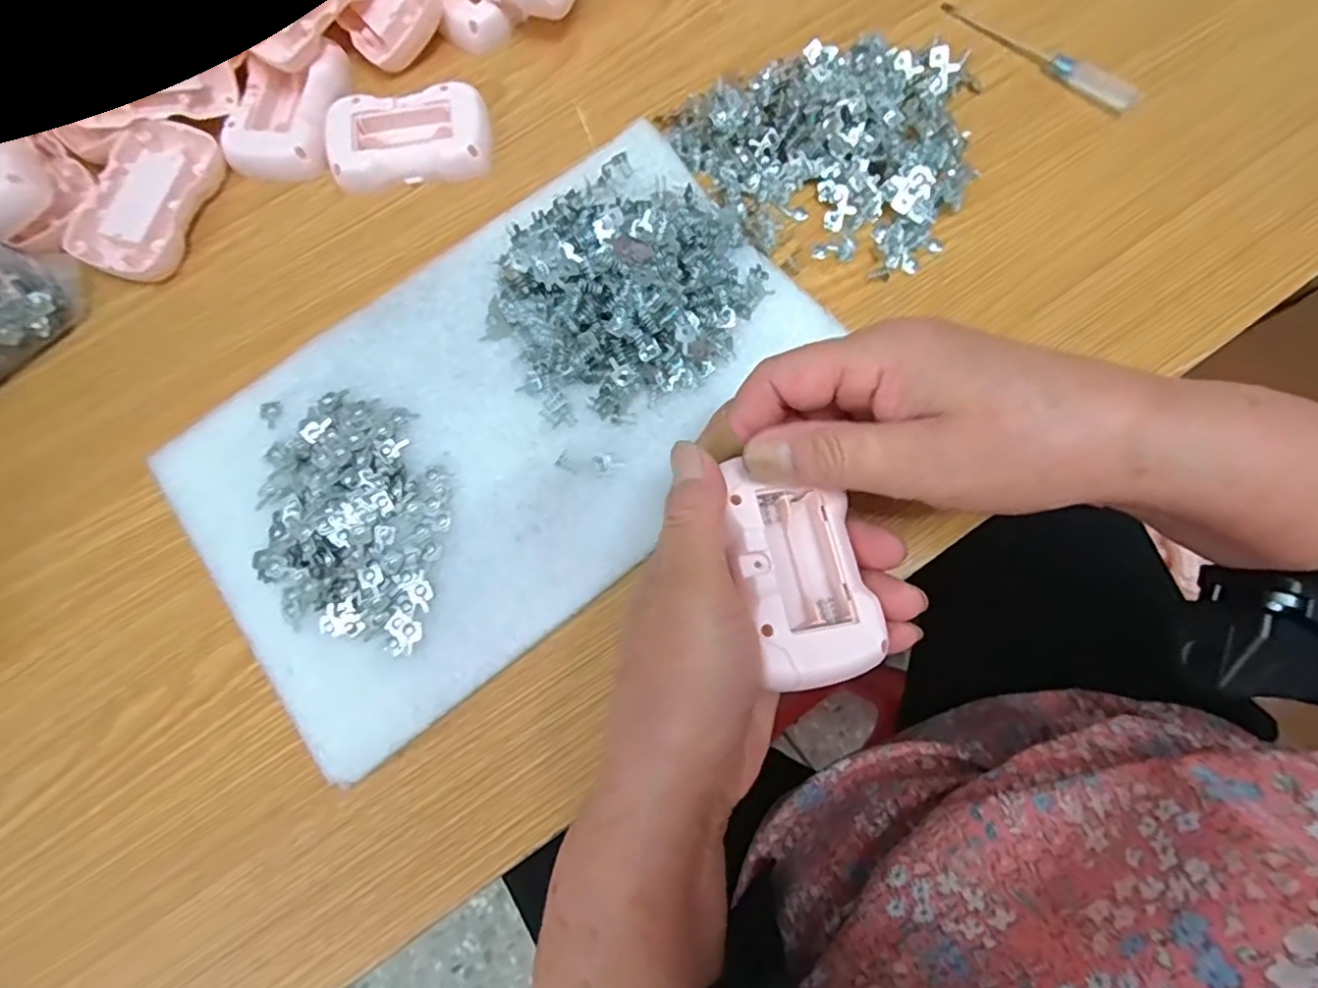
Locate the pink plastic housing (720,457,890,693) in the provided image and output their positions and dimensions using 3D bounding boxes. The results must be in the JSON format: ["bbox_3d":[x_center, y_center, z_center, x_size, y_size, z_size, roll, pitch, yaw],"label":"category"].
[{"bbox_3d":[0.052,0.027,0.232,0.043,0.023,0.079,-8,77,-1],"label":"pink plastic housing"}]

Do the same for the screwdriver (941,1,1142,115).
[{"bbox_3d":[0.209,-0.245,0.353,0.117,0.013,0.009,42,81,11],"label":"screwdriver"}]

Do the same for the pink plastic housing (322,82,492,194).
[{"bbox_3d":[-0.134,-0.191,0.345,0.084,0.014,0.050,-6,76,0],"label":"pink plastic housing"}]

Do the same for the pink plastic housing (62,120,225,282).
[{"bbox_3d":[-0.272,-0.156,0.341,0.055,0.016,0.087,19,78,6],"label":"pink plastic housing"}]

